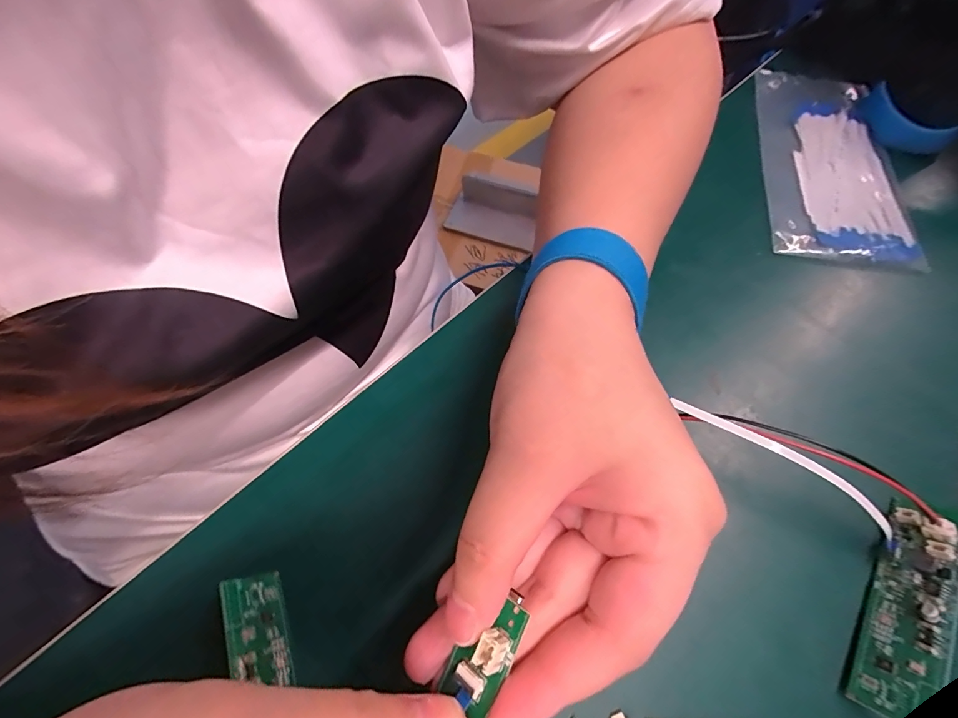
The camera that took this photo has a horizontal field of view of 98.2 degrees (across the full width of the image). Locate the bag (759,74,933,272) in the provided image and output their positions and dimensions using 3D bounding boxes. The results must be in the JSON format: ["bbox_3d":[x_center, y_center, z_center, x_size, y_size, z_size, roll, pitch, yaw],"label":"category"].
[{"bbox_3d":[0.221,-0.125,0.260,0.074,0.015,0.168,11,66,6],"label":"bag"}]

